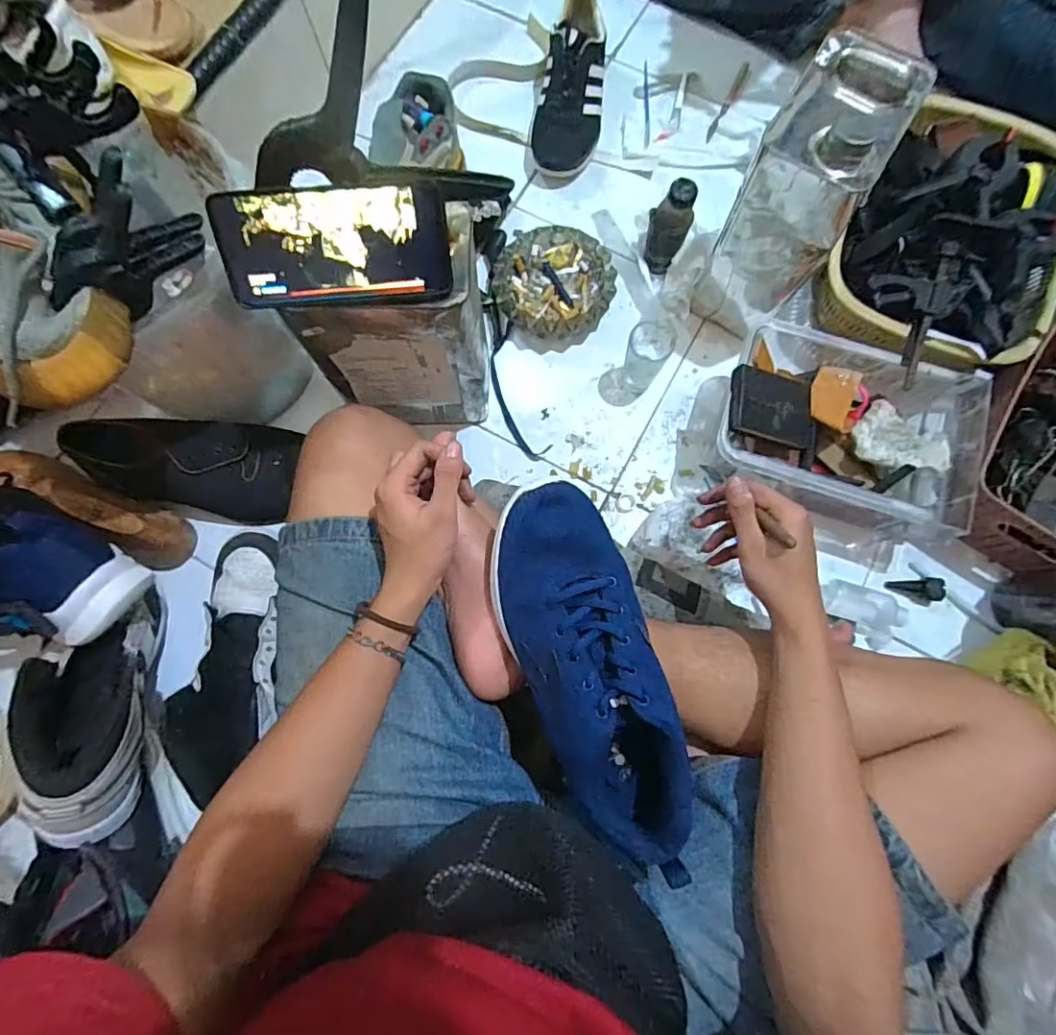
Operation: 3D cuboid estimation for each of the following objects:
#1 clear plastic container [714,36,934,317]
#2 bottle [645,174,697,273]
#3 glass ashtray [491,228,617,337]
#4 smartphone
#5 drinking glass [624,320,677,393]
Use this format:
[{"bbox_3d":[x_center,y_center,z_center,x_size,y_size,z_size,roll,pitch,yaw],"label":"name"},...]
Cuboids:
[{"bbox_3d":[0.285,-0.337,0.580,0.105,0.235,0.158,28,78,7],"label":"clear plastic container"},{"bbox_3d":[0.166,-0.339,0.642,0.046,0.118,0.040,18,77,4],"label":"bottle"},{"bbox_3d":[0.032,-0.287,0.671,0.143,0.039,0.143,0,76,0],"label":"glass ashtray"},{"bbox_3d":[-0.144,-0.205,0.409,0.165,0.080,0.012,-6,32,-5],"label":"smartphone"},{"bbox_3d":[0.136,-0.185,0.628,0.048,0.069,0.056,28,78,7],"label":"drinking glass"}]

